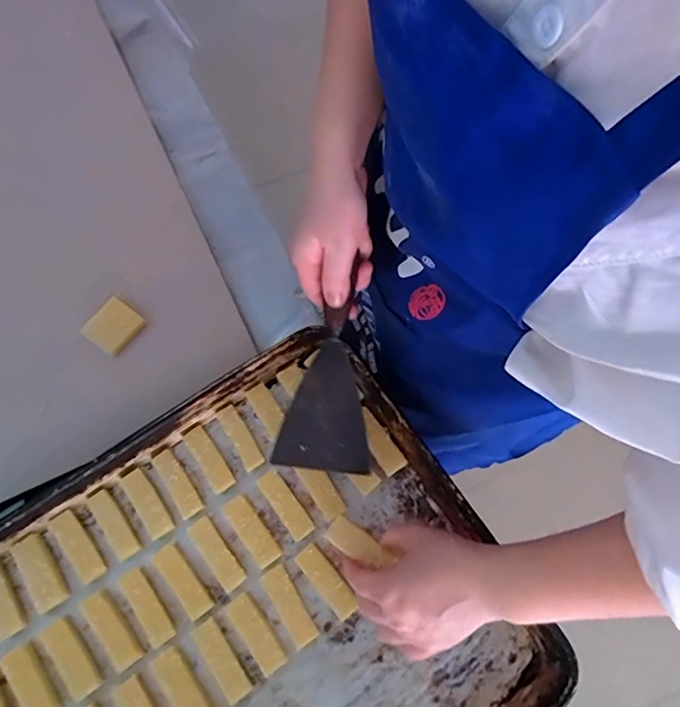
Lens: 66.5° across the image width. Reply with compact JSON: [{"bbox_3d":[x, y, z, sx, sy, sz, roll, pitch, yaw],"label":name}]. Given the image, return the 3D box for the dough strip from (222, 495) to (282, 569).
[{"bbox_3d":[-0.087,0.173,0.508,0.025,0.011,0.071,-37,75,-11],"label":"dough strip"}]

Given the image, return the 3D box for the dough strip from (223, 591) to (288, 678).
[{"bbox_3d":[-0.078,0.259,0.481,0.027,0.007,0.071,-38,75,-11],"label":"dough strip"}]

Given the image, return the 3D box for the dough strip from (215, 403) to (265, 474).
[{"bbox_3d":[-0.103,0.086,0.537,0.021,0.011,0.071,-31,74,-9],"label":"dough strip"}]

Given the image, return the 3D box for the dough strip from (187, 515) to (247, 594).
[{"bbox_3d":[-0.120,0.193,0.501,0.025,0.009,0.072,-36,75,-10],"label":"dough strip"}]

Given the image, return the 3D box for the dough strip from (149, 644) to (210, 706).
[{"bbox_3d":[-0.144,0.305,0.471,0.029,0.008,0.072,-35,75,-10],"label":"dough strip"}]

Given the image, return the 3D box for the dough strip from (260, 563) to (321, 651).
[{"bbox_3d":[-0.048,0.238,0.490,0.026,0.007,0.072,-31,74,-9],"label":"dough strip"}]

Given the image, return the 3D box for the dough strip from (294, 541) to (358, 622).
[{"bbox_3d":[-0.012,0.217,0.494,0.025,0.014,0.071,-40,76,-11],"label":"dough strip"}]

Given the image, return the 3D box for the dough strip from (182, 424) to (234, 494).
[{"bbox_3d":[-0.136,0.107,0.532,0.022,0.009,0.074,-34,74,-10],"label":"dough strip"}]

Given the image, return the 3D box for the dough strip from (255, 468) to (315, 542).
[{"bbox_3d":[-0.055,0.149,0.514,0.024,0.010,0.073,-36,75,-10],"label":"dough strip"}]

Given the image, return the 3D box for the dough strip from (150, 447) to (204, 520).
[{"bbox_3d":[-0.165,0.129,0.520,0.022,0.007,0.072,-33,74,-9],"label":"dough strip"}]

